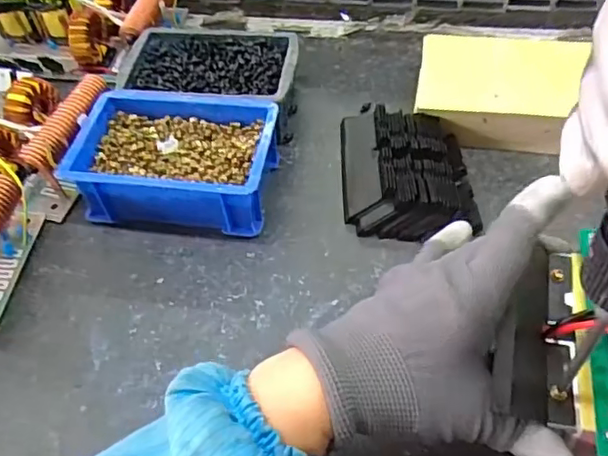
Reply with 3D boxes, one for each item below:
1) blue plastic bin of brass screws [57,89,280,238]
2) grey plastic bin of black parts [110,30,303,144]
[{"bbox_3d":[-0.098,-0.055,0.469,0.150,0.051,0.113,7,53,9],"label":"blue plastic bin of brass screws"},{"bbox_3d":[-0.081,-0.133,0.538,0.153,0.054,0.103,8,53,10],"label":"grey plastic bin of black parts"}]

